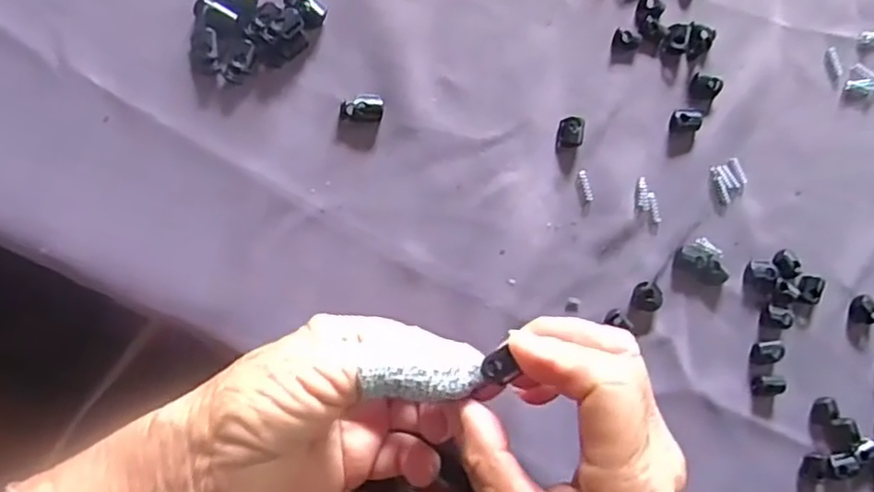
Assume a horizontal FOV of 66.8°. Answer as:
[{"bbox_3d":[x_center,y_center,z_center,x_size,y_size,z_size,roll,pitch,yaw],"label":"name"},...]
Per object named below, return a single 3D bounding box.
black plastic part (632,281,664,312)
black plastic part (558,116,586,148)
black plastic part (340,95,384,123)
[{"bbox_3d":[0.110,0.026,0.345,0.016,0.005,0.015,0,89,-9],"label":"black plastic part"},{"bbox_3d":[0.069,-0.059,0.341,0.014,0.006,0.015,2,89,-9],"label":"black plastic part"},{"bbox_3d":[-0.037,-0.069,0.328,0.021,0.005,0.013,4,88,-9],"label":"black plastic part"}]

